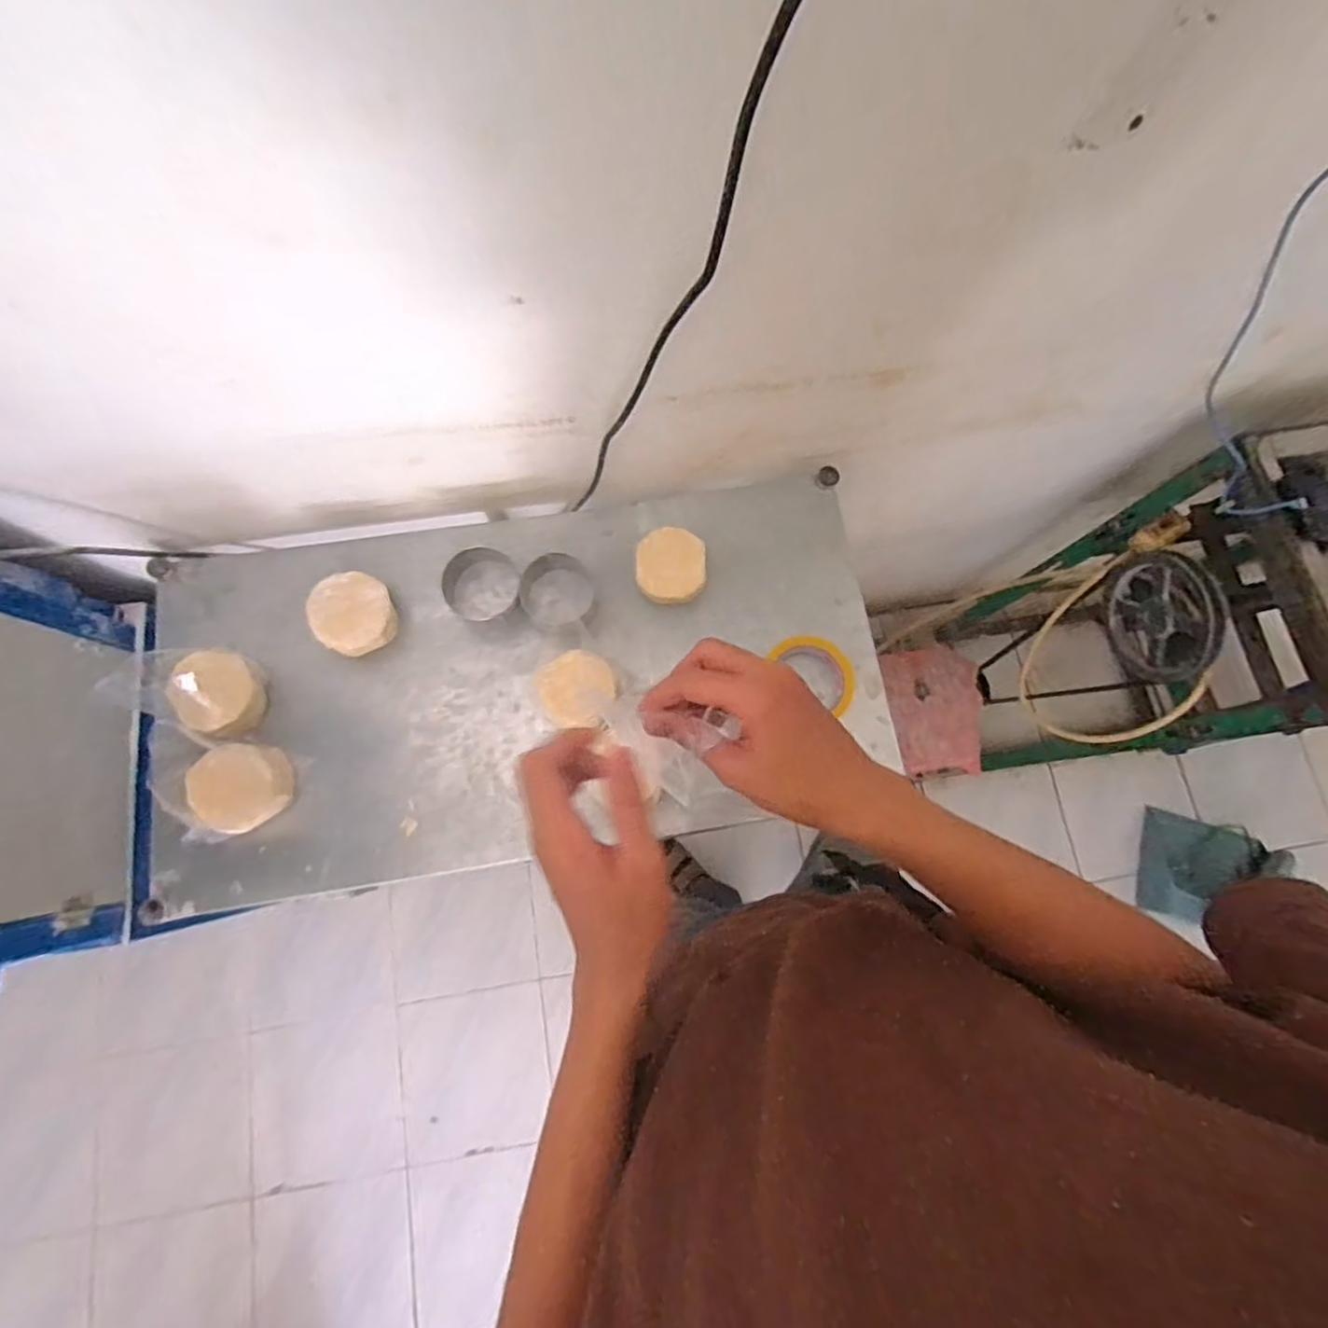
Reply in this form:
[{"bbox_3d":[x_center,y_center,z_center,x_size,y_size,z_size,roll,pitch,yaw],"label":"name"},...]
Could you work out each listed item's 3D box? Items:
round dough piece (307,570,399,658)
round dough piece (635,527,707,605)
[{"bbox_3d":[-0.336,-0.053,0.688,0.082,0.052,0.082,0,77,-1],"label":"round dough piece"},{"bbox_3d":[0.009,-0.107,0.717,0.077,0.035,0.083,1,77,-1],"label":"round dough piece"}]

